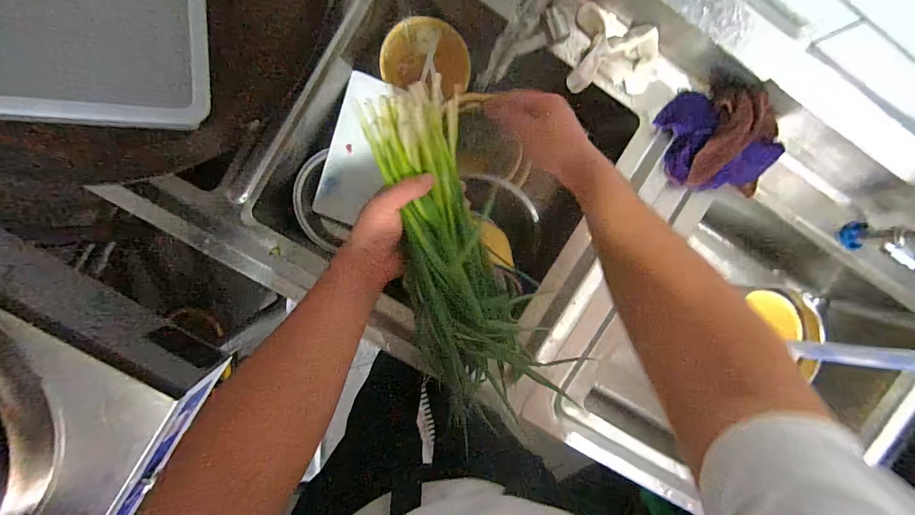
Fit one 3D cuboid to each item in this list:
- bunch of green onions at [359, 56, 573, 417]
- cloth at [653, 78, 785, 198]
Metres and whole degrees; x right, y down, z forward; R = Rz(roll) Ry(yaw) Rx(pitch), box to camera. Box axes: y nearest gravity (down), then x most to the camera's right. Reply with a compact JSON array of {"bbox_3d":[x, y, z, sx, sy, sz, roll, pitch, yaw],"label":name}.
[{"bbox_3d":[0.000,-0.001,0.459,0.134,0.061,0.389,-17,99,-3],"label":"bunch of green onions"},{"bbox_3d":[0.367,-0.163,0.539,0.156,0.066,0.143,-1,96,-5],"label":"cloth"}]

